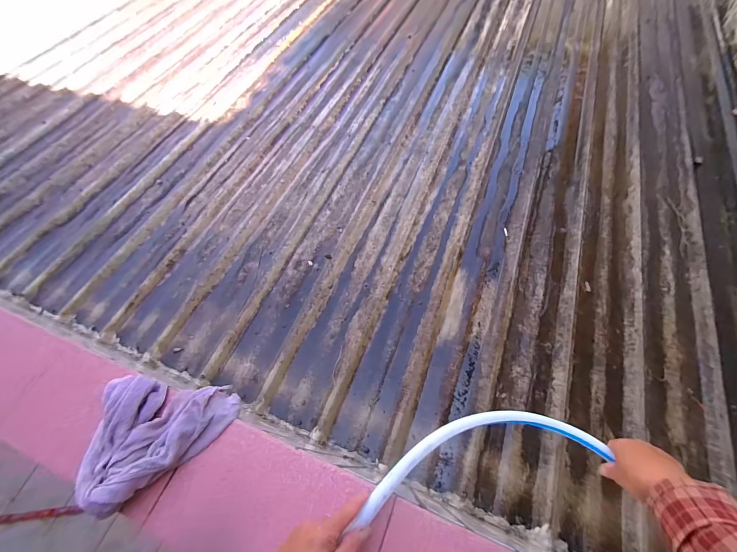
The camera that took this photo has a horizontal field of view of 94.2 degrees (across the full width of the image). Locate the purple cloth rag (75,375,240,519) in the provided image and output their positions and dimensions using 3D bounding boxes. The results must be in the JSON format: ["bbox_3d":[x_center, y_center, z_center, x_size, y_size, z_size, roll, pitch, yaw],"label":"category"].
[{"bbox_3d":[-0.296,0.234,0.486,0.177,0.053,0.165,1,59,3],"label":"purple cloth rag"}]

